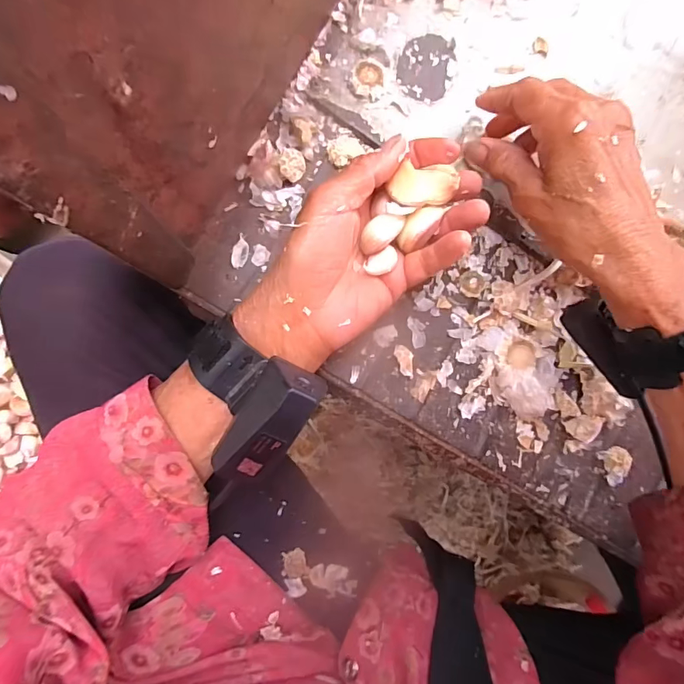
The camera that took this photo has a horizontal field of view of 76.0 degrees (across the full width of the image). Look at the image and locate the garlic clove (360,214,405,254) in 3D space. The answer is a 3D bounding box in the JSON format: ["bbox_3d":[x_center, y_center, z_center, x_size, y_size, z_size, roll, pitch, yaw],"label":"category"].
[{"bbox_3d":[0.025,-0.068,0.267,0.031,0.010,0.017,-42,96,-7],"label":"garlic clove"}]

